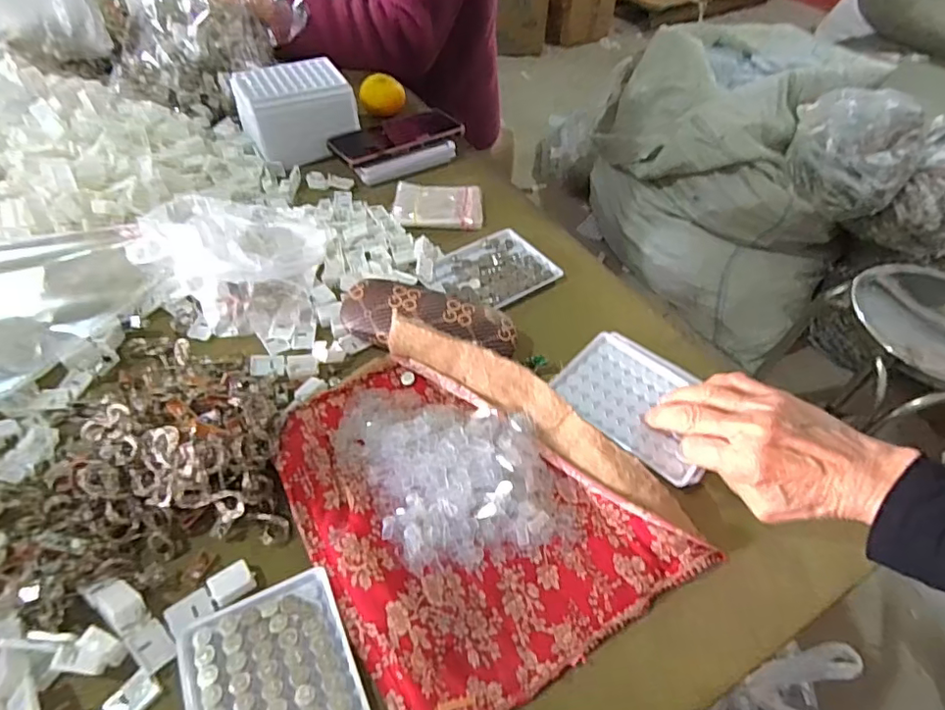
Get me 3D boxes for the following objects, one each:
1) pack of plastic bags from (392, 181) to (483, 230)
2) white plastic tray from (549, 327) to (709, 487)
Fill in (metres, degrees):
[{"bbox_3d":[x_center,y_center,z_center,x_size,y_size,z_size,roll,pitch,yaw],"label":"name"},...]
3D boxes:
[{"bbox_3d":[-0.039,-0.177,0.642,0.101,0.016,0.082,0,49,-4],"label":"pack of plastic bags"},{"bbox_3d":[0.143,0.036,0.462,0.133,0.005,0.105,37,56,25],"label":"white plastic tray"}]

